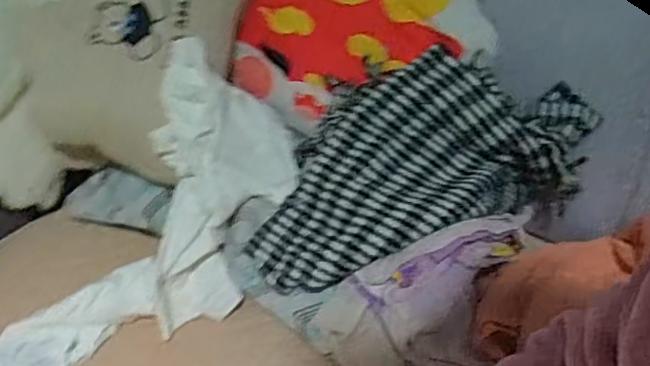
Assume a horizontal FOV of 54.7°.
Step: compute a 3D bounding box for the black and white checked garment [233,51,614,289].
[{"bbox_3d":[0.108,-0.035,0.749,0.364,0.178,0.223,-18,40,-21],"label":"black and white checked garment"}]

